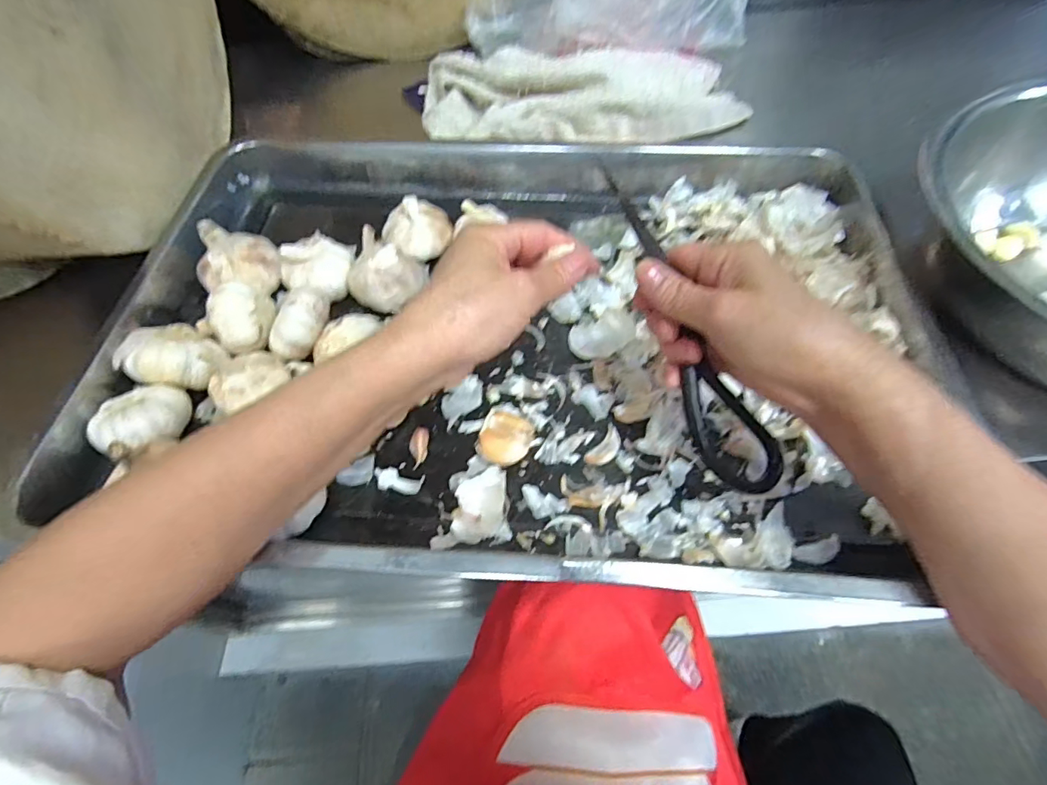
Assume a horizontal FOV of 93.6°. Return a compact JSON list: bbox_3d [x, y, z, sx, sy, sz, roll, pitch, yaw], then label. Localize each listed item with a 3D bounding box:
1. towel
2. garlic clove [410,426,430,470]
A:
[{"bbox_3d":[0.065,-0.320,0.524,0.349,0.058,0.111,2,57,2],"label":"towel"},{"bbox_3d":[-0.074,0.039,0.349,0.016,0.011,0.028,-9,57,-5],"label":"garlic clove"}]

